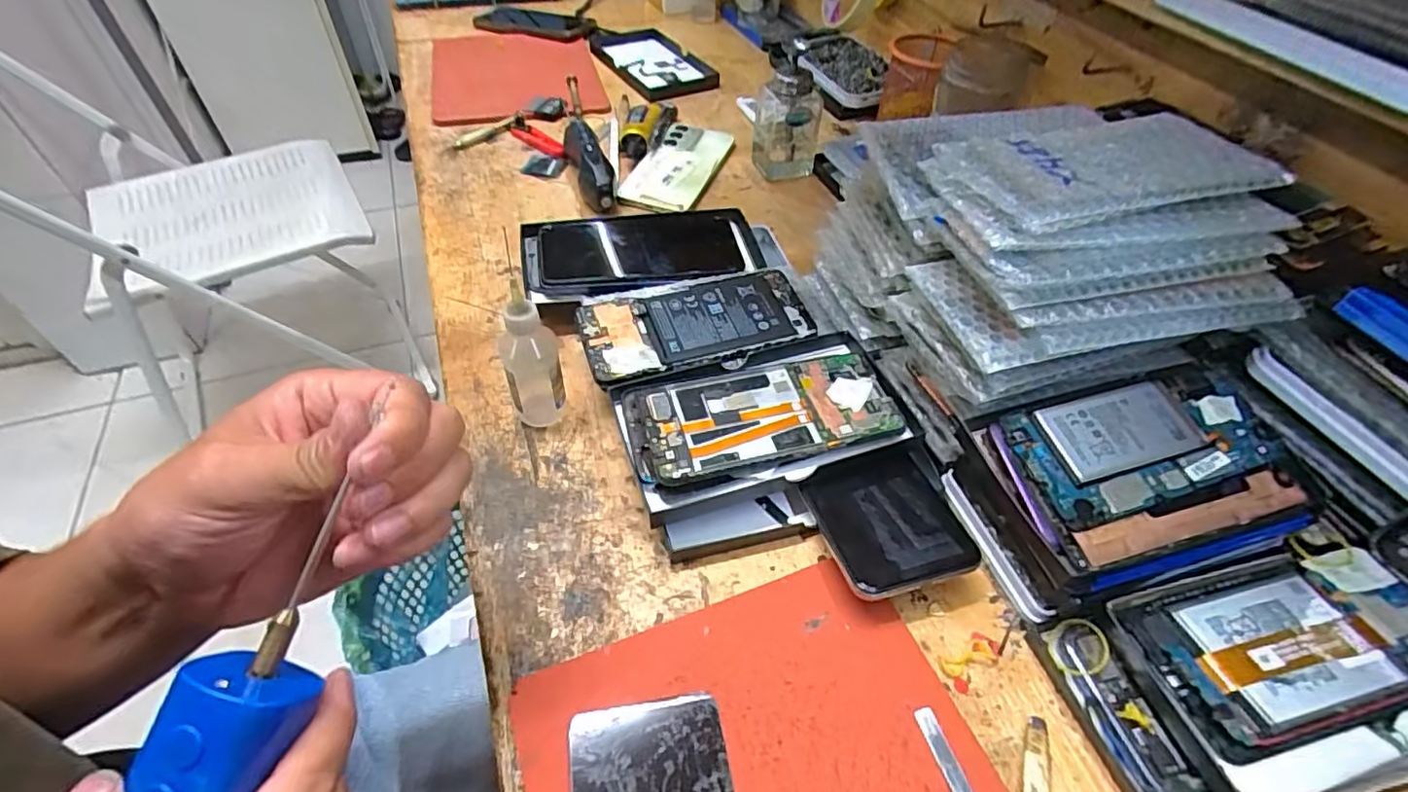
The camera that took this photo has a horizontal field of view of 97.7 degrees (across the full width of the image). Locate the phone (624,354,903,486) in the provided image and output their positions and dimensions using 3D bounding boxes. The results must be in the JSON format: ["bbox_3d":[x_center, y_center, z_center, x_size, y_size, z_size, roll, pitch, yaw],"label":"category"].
[{"bbox_3d":[0.038,0.010,0.386,0.159,0.010,0.074,-12,52,-10],"label":"phone"}]

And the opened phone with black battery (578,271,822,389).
[{"bbox_3d":[-0.003,-0.053,0.445,0.166,0.010,0.076,-15,51,-14],"label":"opened phone with black battery"}]

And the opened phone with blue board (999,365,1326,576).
[{"bbox_3d":[0.254,0.035,0.340,0.162,0.008,0.092,-12,65,-10],"label":"opened phone with blue board"}]

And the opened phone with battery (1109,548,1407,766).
[{"bbox_3d":[0.296,0.121,0.307,0.148,0.010,0.079,-12,45,-7],"label":"opened phone with battery"}]

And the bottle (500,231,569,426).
[{"bbox_3d":[-0.109,-0.030,0.375,0.032,0.123,0.030,-20,53,-18],"label":"bottle"}]

